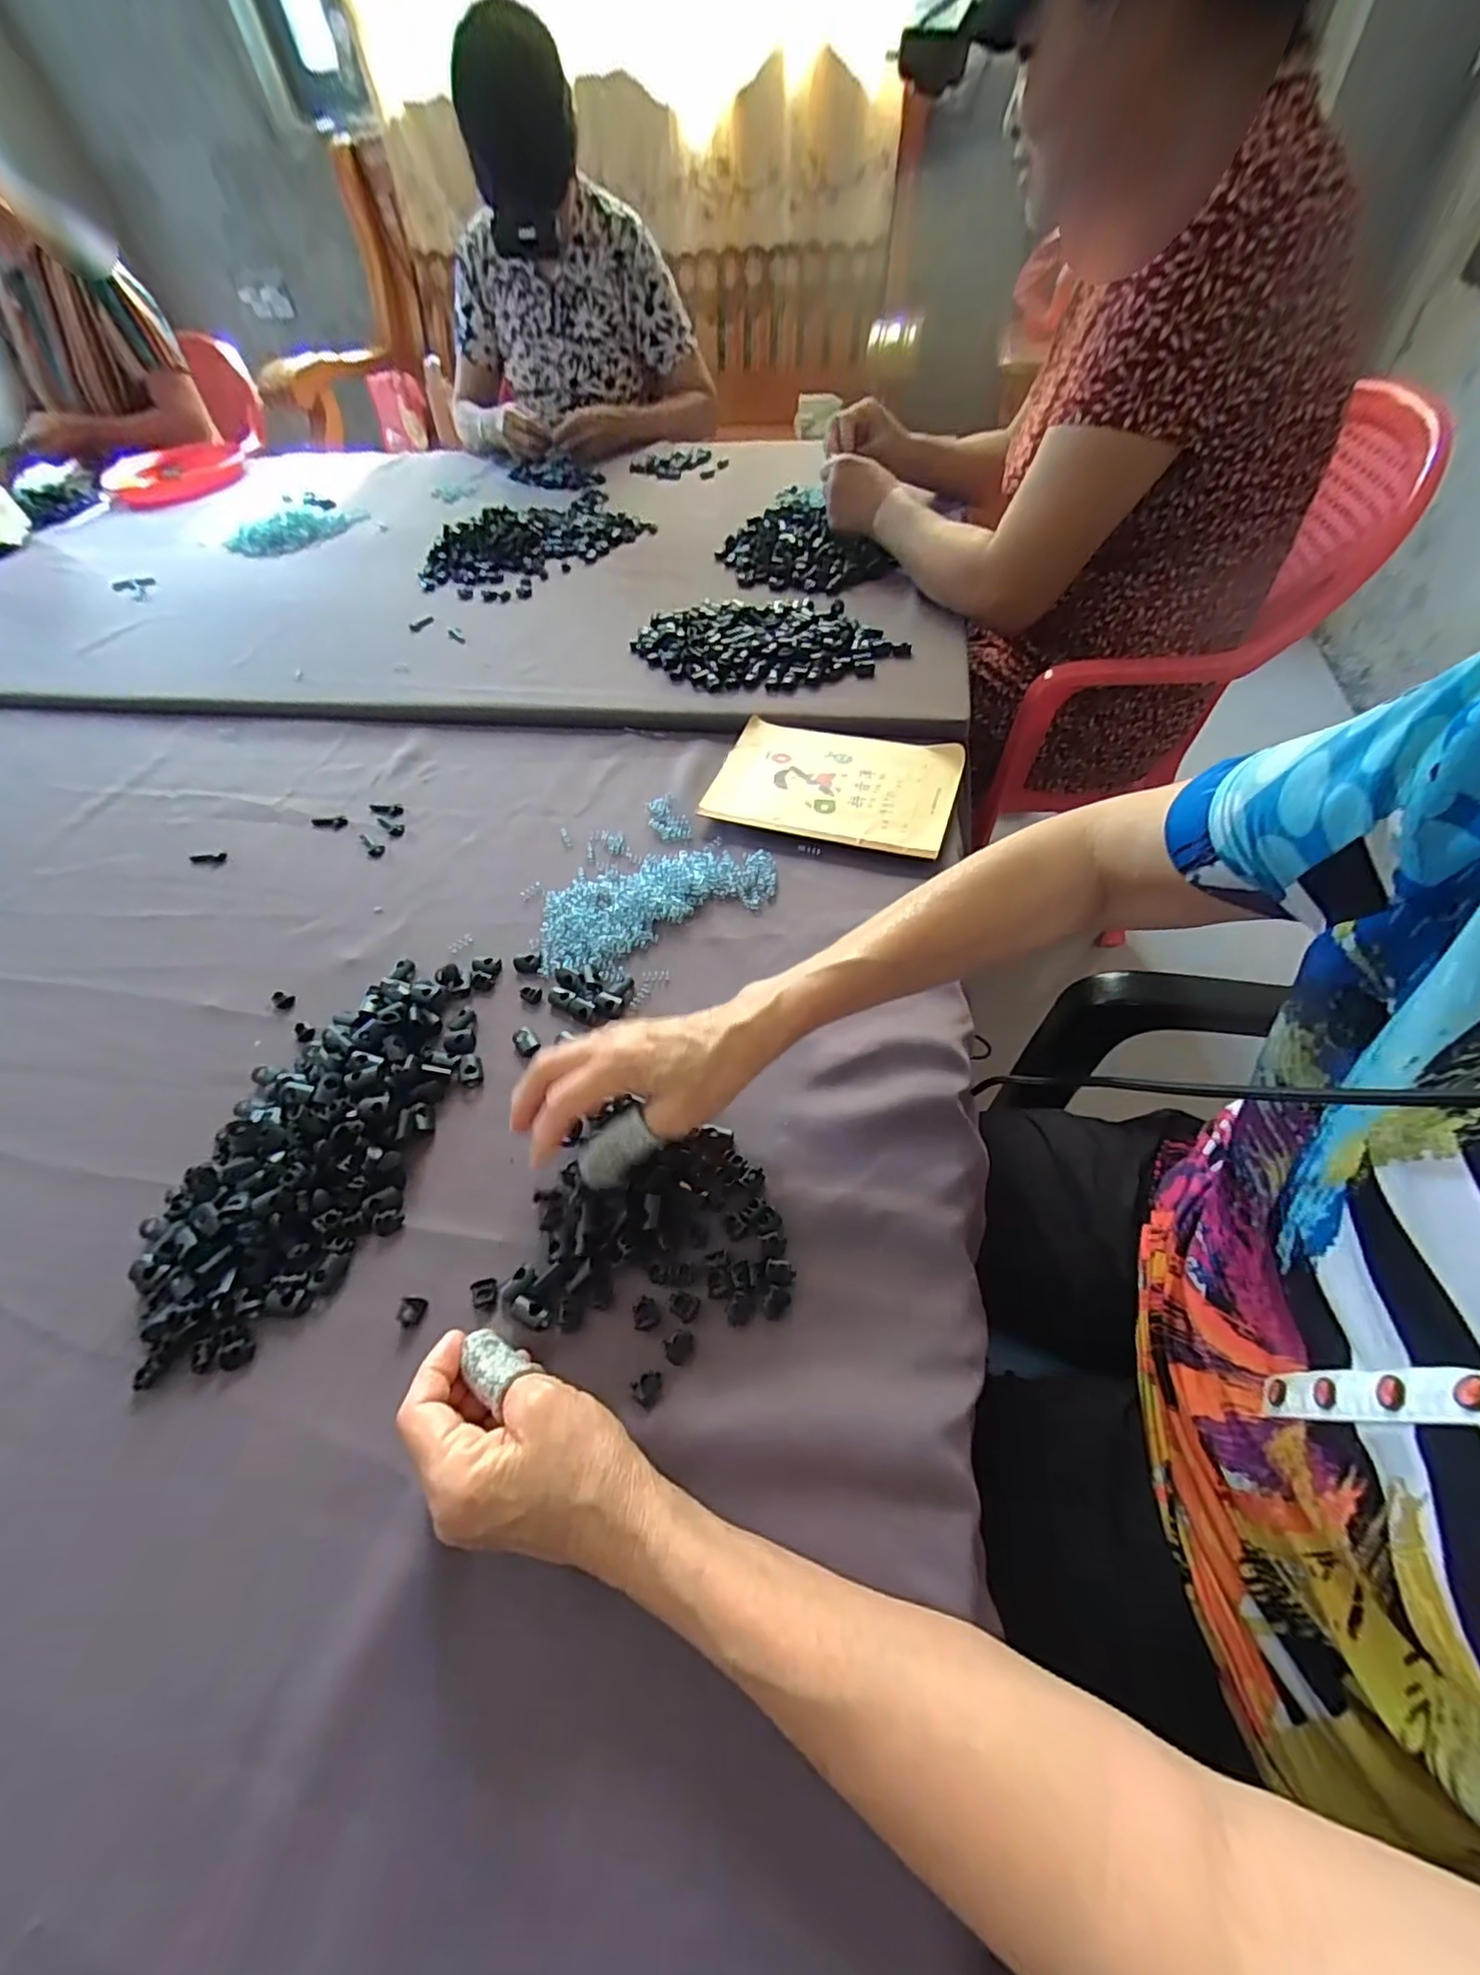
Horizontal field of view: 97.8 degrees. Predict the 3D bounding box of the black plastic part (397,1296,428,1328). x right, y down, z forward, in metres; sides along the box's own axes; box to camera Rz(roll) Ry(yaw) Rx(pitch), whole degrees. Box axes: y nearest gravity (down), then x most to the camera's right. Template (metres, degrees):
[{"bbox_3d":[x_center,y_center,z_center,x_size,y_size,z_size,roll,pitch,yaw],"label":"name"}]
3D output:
[{"bbox_3d":[-0.177,0.174,0.347,0.014,0.006,0.015,1,54,6],"label":"black plastic part"}]

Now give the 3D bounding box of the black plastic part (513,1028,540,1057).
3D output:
[{"bbox_3d":[-0.147,0.038,0.444,0.014,0.007,0.021,-34,58,-18],"label":"black plastic part"}]

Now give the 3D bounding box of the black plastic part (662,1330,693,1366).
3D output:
[{"bbox_3d":[-0.031,0.183,0.328,0.015,0.005,0.015,-16,54,-6],"label":"black plastic part"}]

